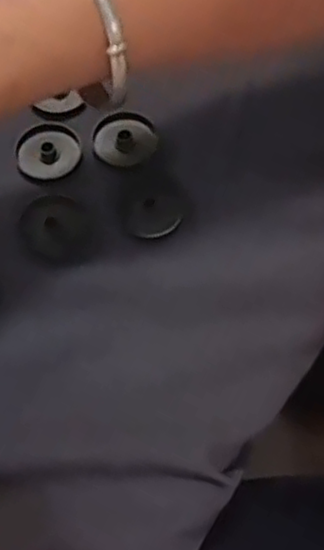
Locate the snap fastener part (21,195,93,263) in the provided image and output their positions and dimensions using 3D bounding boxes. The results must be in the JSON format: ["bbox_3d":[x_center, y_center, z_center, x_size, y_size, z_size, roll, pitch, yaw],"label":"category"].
[{"bbox_3d":[-0.051,-0.023,0.332,0.031,0.004,0.035,-17,68,-7],"label":"snap fastener part"}]

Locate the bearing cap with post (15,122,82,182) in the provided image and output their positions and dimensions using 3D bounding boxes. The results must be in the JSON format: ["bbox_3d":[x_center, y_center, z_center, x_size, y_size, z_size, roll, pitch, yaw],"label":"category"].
[{"bbox_3d":[-0.057,-0.062,0.350,0.029,0.007,0.033,40,73,15],"label":"bearing cap with post"}]

